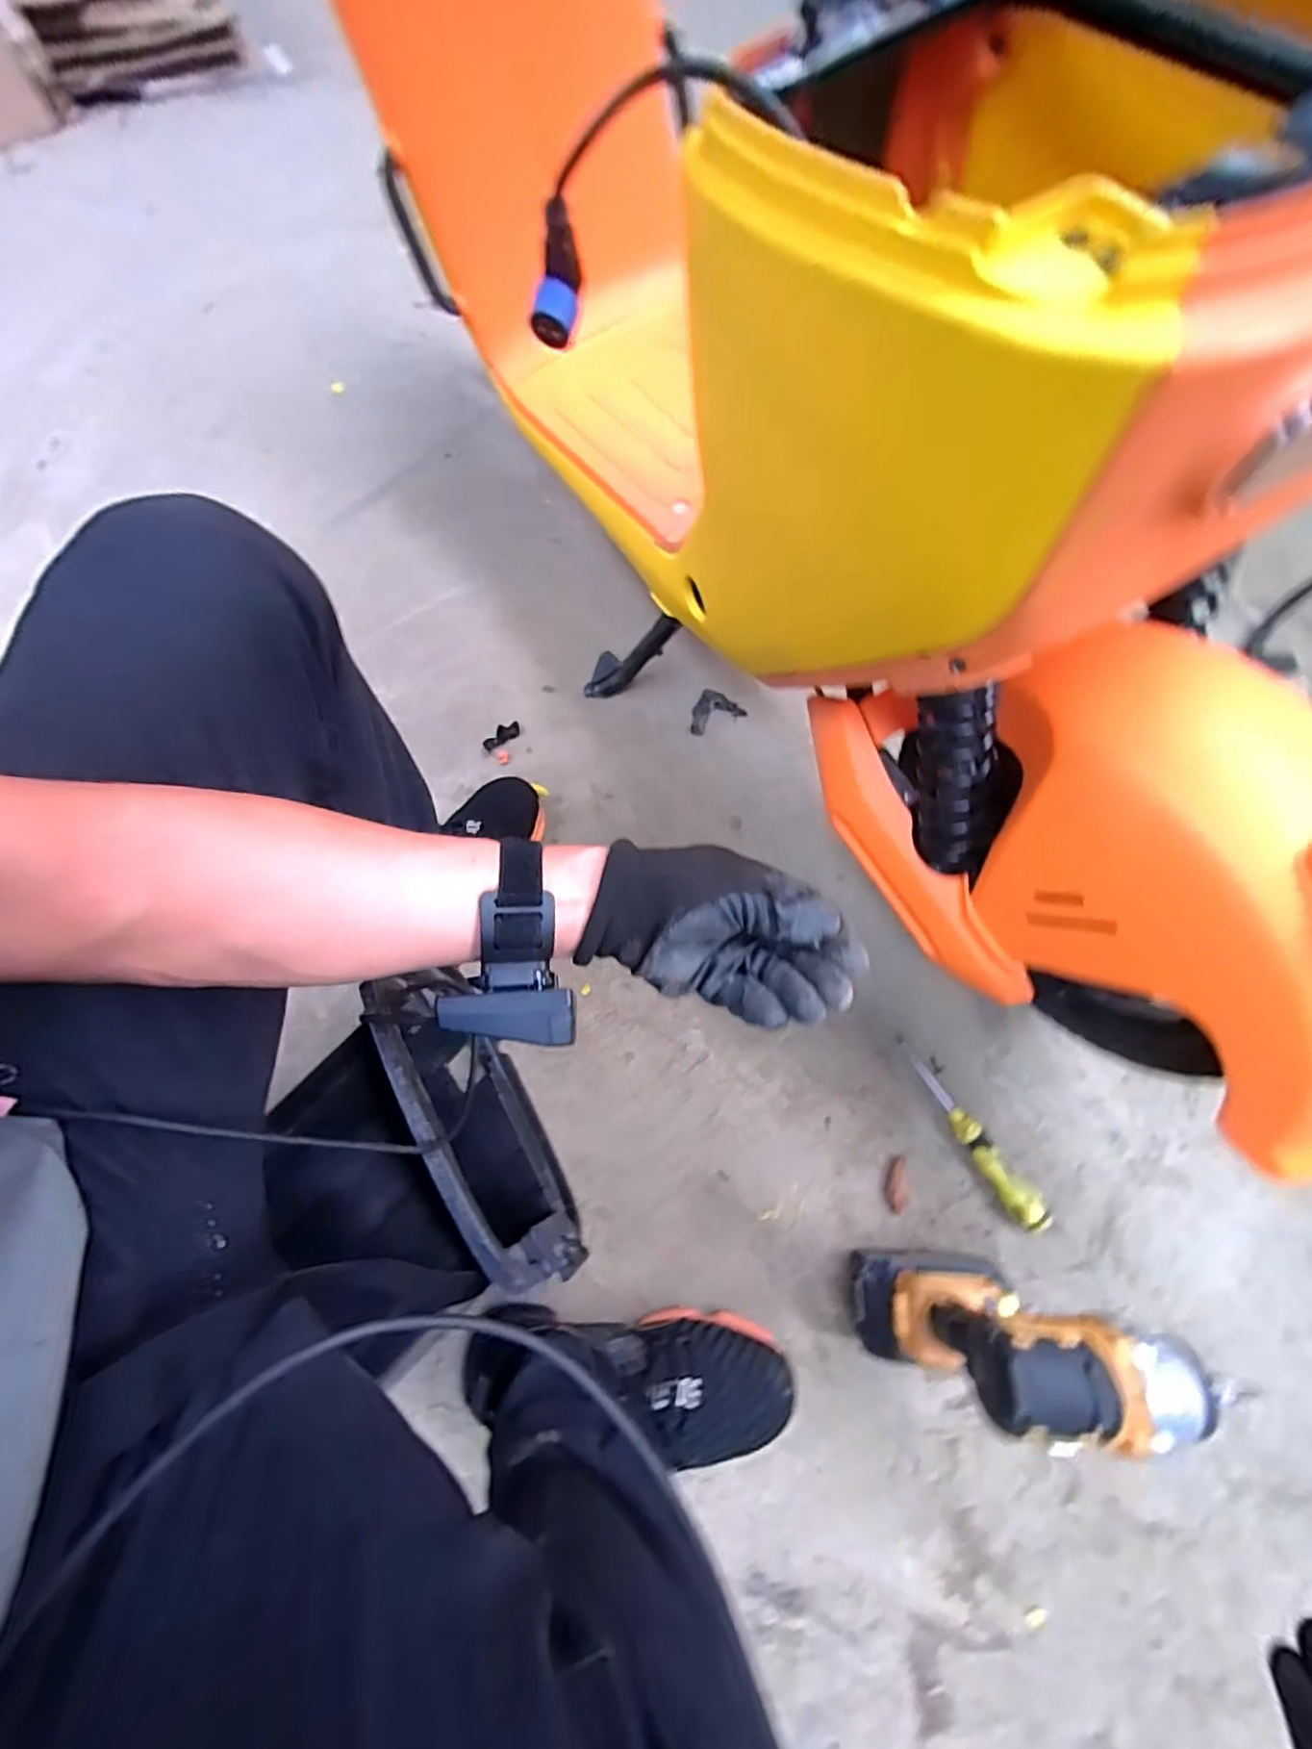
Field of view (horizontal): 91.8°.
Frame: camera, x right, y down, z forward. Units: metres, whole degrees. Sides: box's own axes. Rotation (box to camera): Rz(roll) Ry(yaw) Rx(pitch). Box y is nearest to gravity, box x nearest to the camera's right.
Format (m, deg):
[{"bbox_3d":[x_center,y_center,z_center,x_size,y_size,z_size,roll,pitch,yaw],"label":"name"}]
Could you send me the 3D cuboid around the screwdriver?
[{"bbox_3d":[0.320,0.254,0.640,0.037,0.027,0.200,-23,68,-12],"label":"screwdriver"}]

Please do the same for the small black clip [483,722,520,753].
[{"bbox_3d":[-0.205,-0.183,0.837,0.054,0.009,0.026,-31,70,-15],"label":"small black clip"}]

